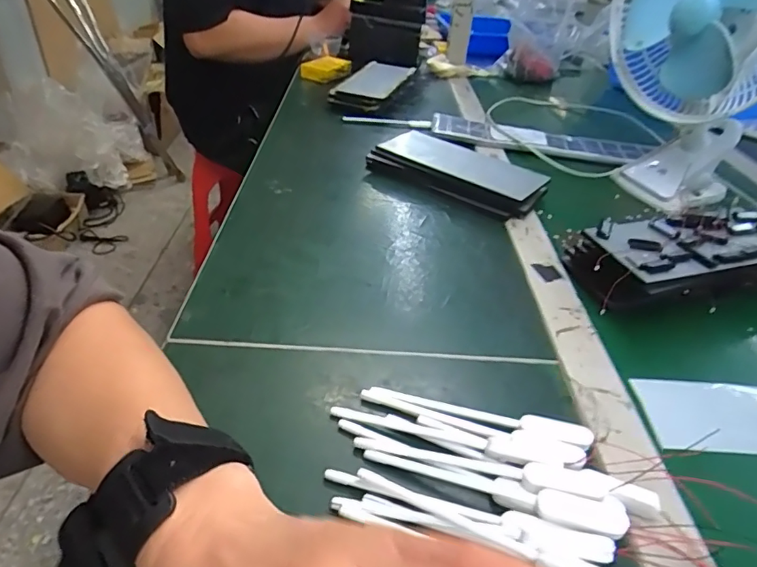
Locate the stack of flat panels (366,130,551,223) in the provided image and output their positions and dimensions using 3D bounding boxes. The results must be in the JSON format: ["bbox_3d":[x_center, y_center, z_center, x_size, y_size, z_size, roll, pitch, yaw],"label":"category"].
[{"bbox_3d":[0.096,-0.138,0.616,0.205,0.036,0.098,25,42,23],"label":"stack of flat panels"}]

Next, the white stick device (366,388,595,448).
[{"bbox_3d":[0.066,0.086,0.332,0.143,0.010,0.016,14,38,10],"label":"white stick device"}]

